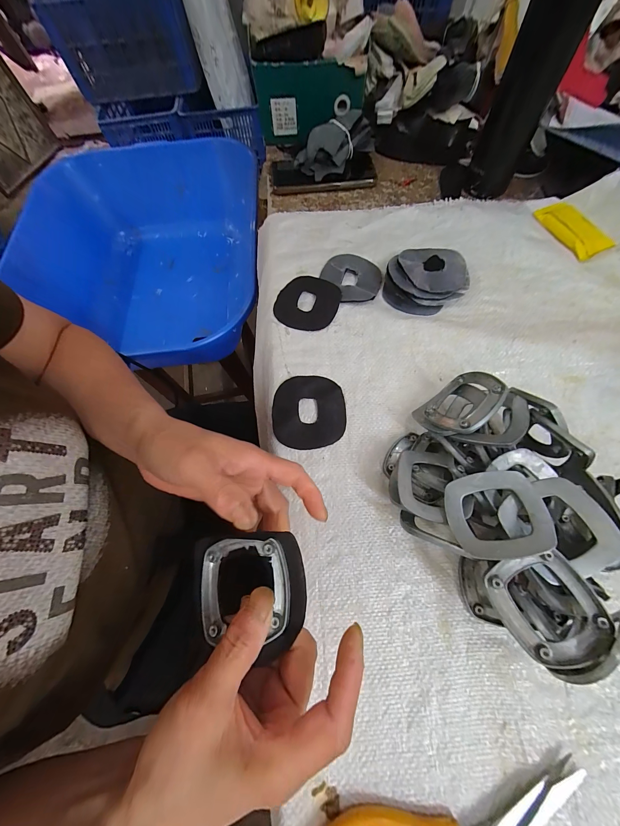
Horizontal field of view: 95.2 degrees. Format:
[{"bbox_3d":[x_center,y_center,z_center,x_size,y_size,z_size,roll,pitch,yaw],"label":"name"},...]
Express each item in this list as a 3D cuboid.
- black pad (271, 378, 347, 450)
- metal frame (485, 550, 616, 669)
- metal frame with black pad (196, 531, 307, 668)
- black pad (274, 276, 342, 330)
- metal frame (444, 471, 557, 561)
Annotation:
[{"bbox_3d":[-0.001,-0.002,0.295,0.075,0.005,0.080,-5,66,-1],"label":"black pad"},{"bbox_3d":[0.151,0.121,0.179,0.056,0.015,0.058,-22,67,-6],"label":"metal frame"},{"bbox_3d":[-0.039,0.111,0.178,0.071,0.014,0.066,-3,66,0],"label":"metal frame with black pad"},{"bbox_3d":[-0.003,-0.137,0.351,0.076,0.005,0.081,13,67,7],"label":"black pad"},{"bbox_3d":[0.131,0.071,0.199,0.062,0.007,0.056,-17,56,14],"label":"metal frame"}]

